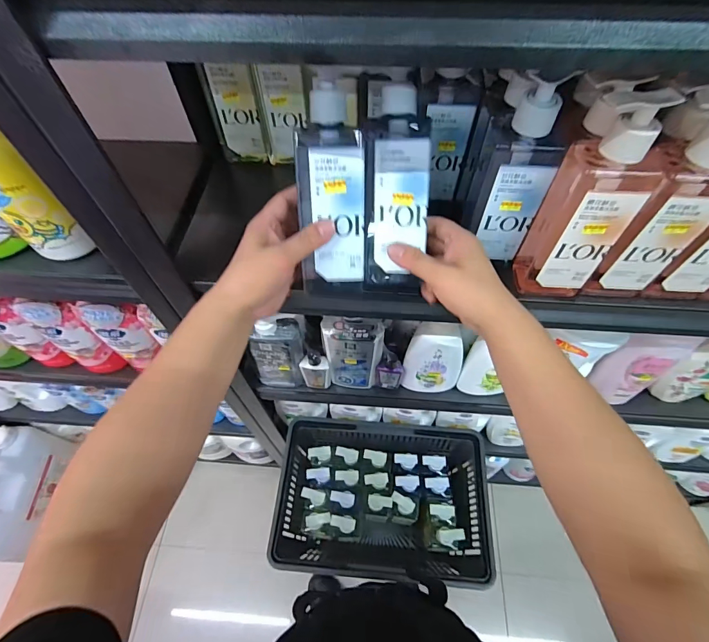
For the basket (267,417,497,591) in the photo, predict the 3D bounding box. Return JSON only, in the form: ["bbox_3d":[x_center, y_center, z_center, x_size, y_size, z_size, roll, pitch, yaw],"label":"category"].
[{"bbox_3d":[0.063,0.449,0.970,0.463,0.271,0.314,4,59,3],"label":"basket"}]

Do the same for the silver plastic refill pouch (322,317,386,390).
[{"bbox_3d":[-0.004,0.058,0.680,0.104,0.202,0.047,5,59,4],"label":"silver plastic refill pouch"}]

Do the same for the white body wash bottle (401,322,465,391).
[{"bbox_3d":[0.144,0.068,0.687,0.106,0.172,0.062,8,59,6],"label":"white body wash bottle"}]

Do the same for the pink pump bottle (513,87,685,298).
[{"bbox_3d":[0.230,-0.108,0.376,0.073,0.204,0.054,2,59,2],"label":"pink pump bottle"}]

